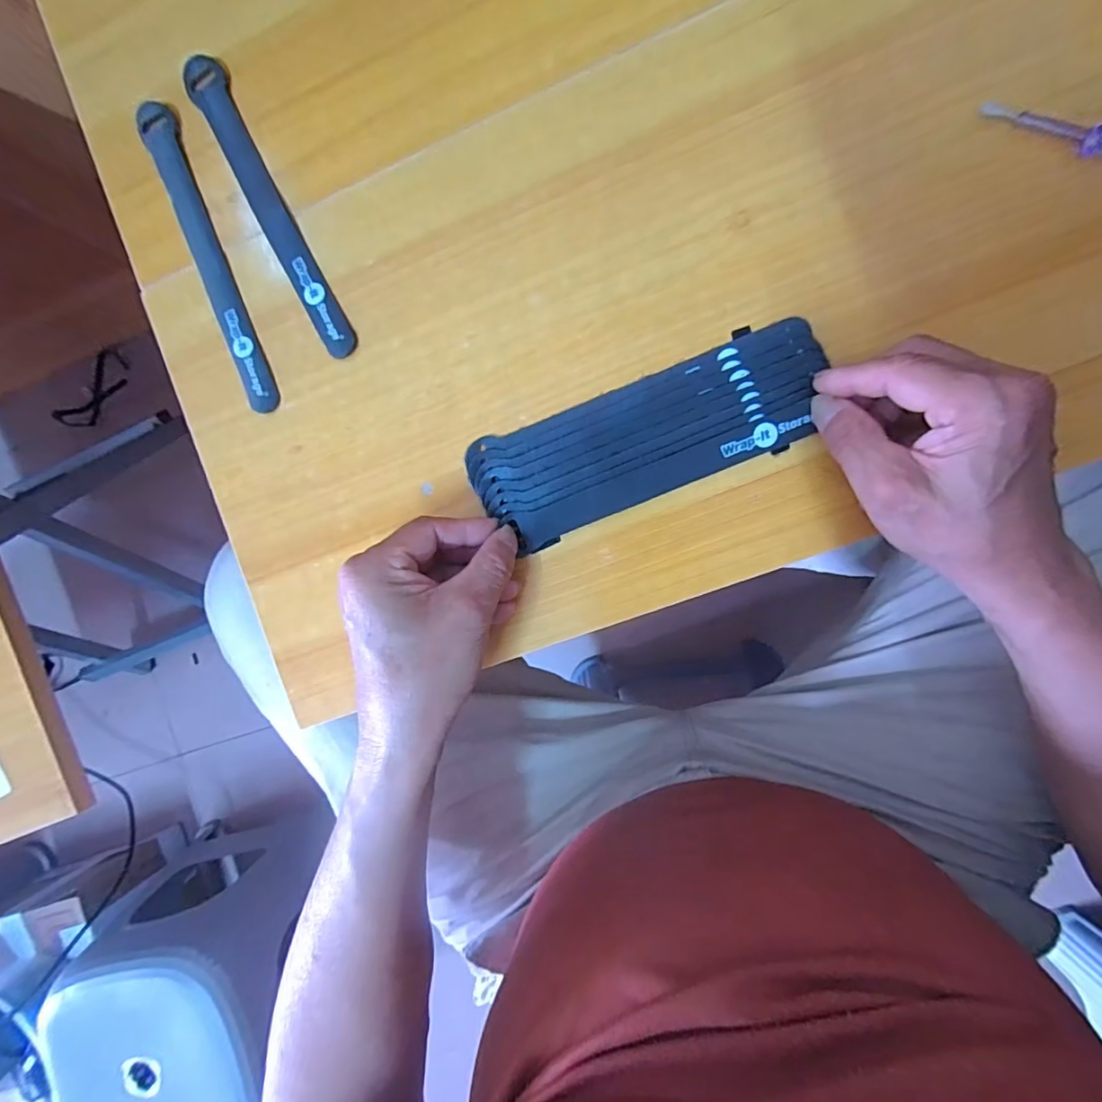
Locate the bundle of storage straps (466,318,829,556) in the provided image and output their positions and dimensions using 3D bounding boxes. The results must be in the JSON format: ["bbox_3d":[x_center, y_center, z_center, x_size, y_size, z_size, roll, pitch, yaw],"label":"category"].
[{"bbox_3d":[0.053,-0.063,0.296,0.194,0.012,0.067,-21,90,8],"label":"bundle of storage straps"}]

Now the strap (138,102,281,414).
[{"bbox_3d":[-0.212,-0.181,0.329,0.019,0.004,0.199,-21,90,9],"label":"strap"}]

